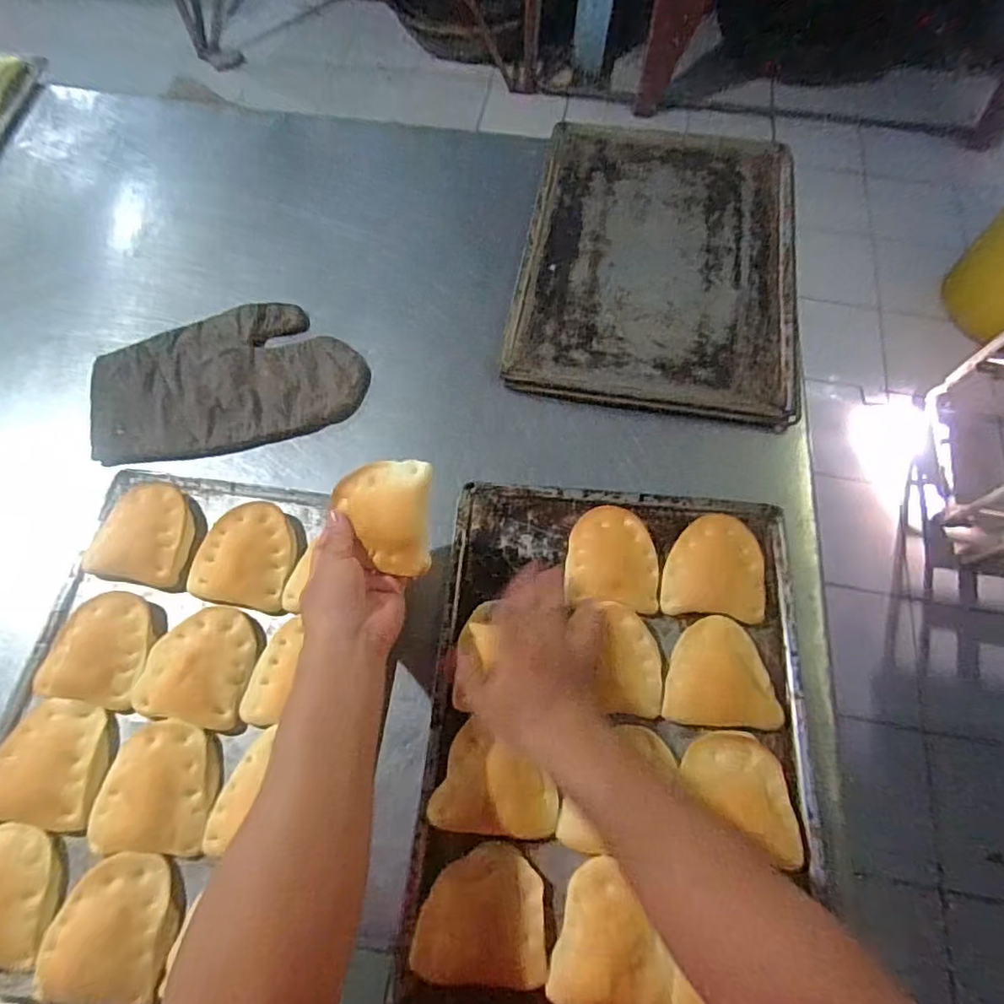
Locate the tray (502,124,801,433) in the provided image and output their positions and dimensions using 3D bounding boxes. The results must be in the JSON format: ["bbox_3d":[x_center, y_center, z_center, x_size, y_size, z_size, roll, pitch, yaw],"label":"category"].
[{"bbox_3d":[0.203,-0.324,0.735,0.330,0.020,0.473,11,67,4],"label":"tray"}]

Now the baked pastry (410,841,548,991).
[{"bbox_3d":[-0.015,0.318,0.447,0.097,0.026,0.086,4,67,1],"label":"baked pastry"}]

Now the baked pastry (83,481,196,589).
[{"bbox_3d":[-0.355,0.026,0.571,0.092,0.030,0.103,10,67,3],"label":"baked pastry"}]

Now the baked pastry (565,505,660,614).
[{"bbox_3d":[0.108,0.053,0.564,0.087,0.022,0.101,4,67,1],"label":"baked pastry"}]

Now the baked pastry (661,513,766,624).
[{"bbox_3d":[0.205,0.064,0.560,0.093,0.028,0.097,7,67,2],"label":"baked pastry"}]

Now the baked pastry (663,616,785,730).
[{"bbox_3d":[0.195,0.151,0.516,0.095,0.021,0.094,6,67,2],"label":"baked pastry"}]

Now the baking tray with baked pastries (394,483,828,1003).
[{"bbox_3d":[0.102,0.195,0.504,0.323,0.031,0.447,5,67,1],"label":"baking tray with baked pastries"}]

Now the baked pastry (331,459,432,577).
[{"bbox_3d":[-0.102,0.012,0.477,0.091,0.017,0.092,4,95,22],"label":"baked pastry"}]

